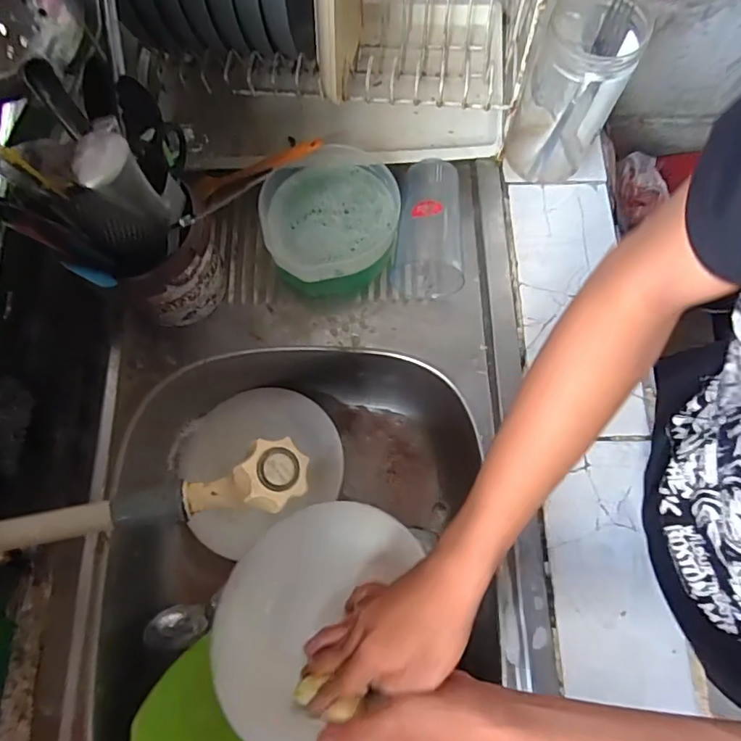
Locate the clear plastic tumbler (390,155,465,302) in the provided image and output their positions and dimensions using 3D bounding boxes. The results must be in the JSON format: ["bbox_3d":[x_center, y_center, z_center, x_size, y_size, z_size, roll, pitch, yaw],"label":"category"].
[{"bbox_3d":[0.061,-0.155,0.553,0.074,0.069,0.142,3,72,1],"label":"clear plastic tumbler"}]

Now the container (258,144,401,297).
[{"bbox_3d":[-0.042,-0.160,0.564,0.144,0.058,0.154,-9,72,-3],"label":"container"}]

